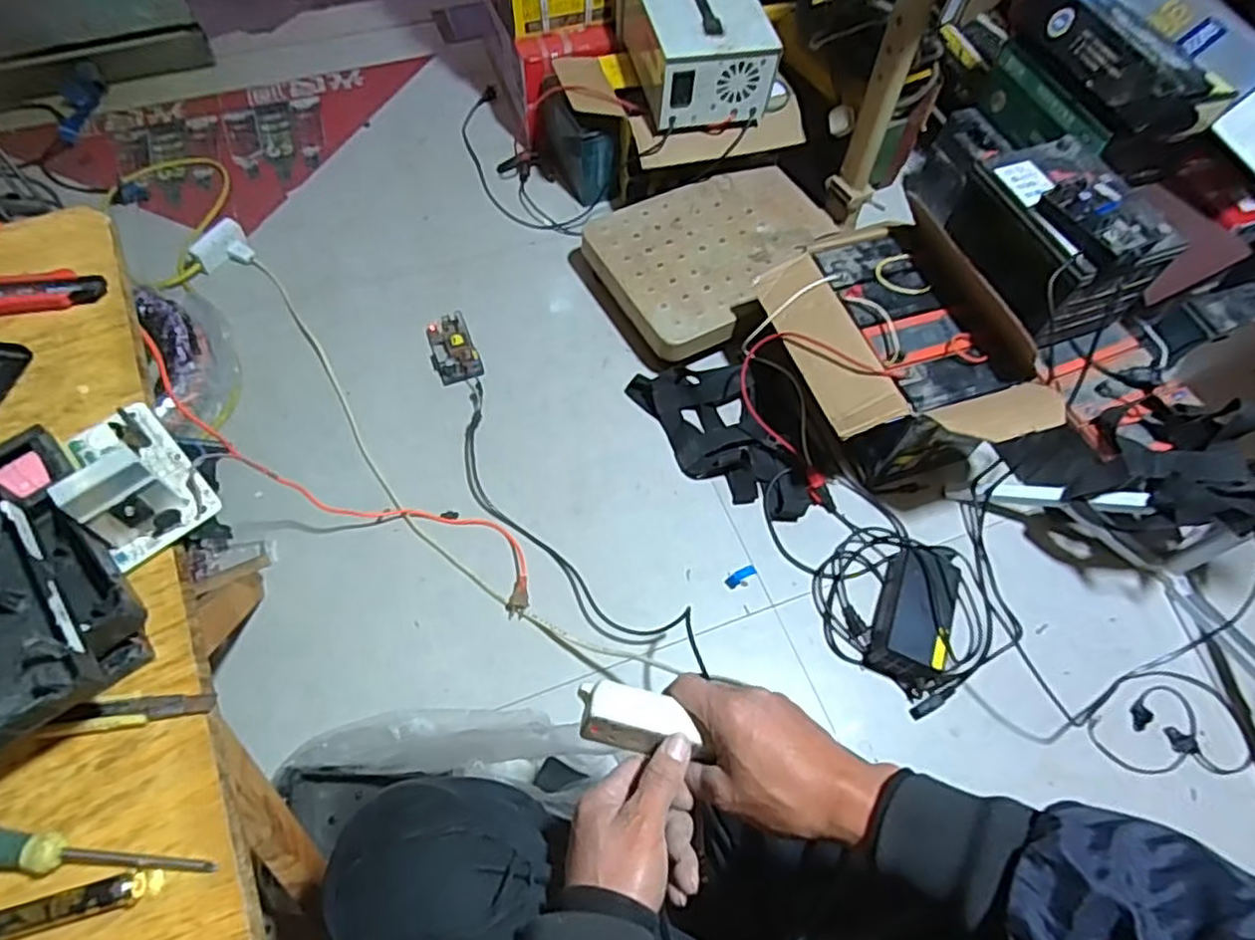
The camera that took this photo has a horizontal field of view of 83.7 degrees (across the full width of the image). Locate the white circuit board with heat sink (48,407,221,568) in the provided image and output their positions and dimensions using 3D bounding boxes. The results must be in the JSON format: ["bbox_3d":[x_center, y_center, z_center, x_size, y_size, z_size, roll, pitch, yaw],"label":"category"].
[{"bbox_3d":[-0.306,-0.007,0.424,0.059,0.059,0.114,-32,67,-18],"label":"white circuit board with heat sink"}]

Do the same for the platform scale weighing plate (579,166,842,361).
[{"bbox_3d":[0.162,-0.388,1.227,0.418,0.044,0.310,-29,67,-16],"label":"platform scale weighing plate"}]

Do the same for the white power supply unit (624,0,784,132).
[{"bbox_3d":[0.116,-0.727,1.195,0.200,0.146,0.247,-12,62,-9],"label":"white power supply unit"}]

